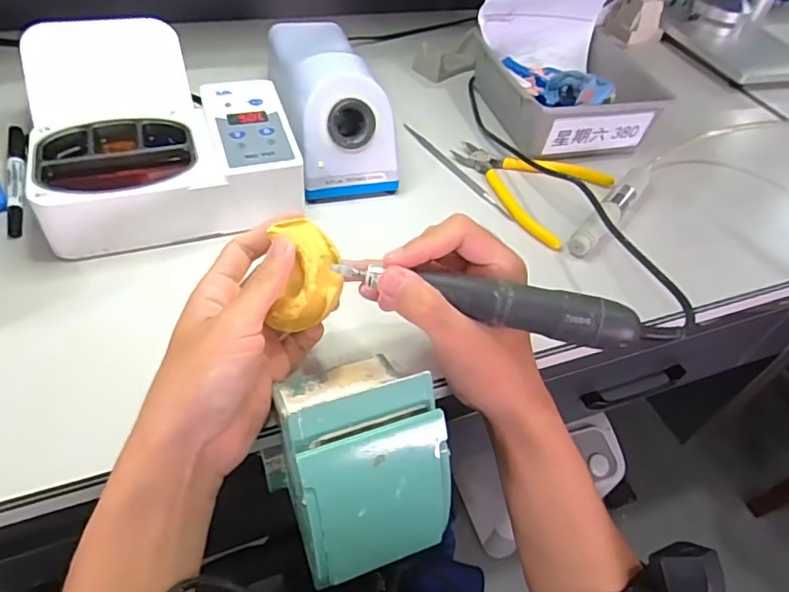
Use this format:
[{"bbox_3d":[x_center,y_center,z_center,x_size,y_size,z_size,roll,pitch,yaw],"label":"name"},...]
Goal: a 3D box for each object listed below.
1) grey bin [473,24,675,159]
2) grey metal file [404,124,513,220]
[{"bbox_3d":[0.187,-0.219,0.577,0.168,0.064,0.156,-6,49,-12],"label":"grey bin"},{"bbox_3d":[0.056,-0.123,0.518,0.009,0.006,0.162,-24,55,-26],"label":"grey metal file"}]

